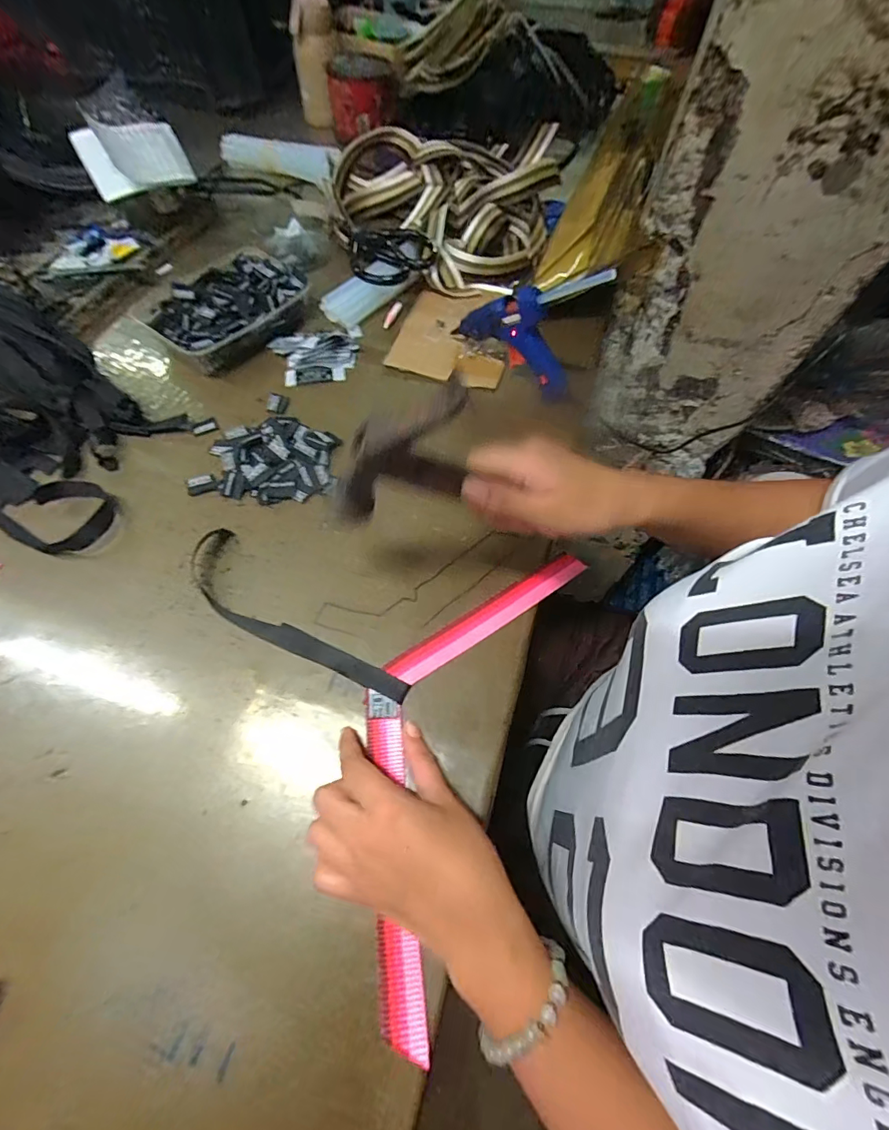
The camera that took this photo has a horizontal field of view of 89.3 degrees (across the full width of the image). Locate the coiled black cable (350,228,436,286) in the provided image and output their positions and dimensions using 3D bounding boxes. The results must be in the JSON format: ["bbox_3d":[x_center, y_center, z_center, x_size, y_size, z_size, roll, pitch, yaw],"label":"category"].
[{"bbox_3d":[-0.061,-0.367,0.535,0.096,0.021,0.097,-9,64,-8],"label":"coiled black cable"}]

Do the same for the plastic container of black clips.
[{"bbox_3d":[-0.239,-0.288,0.506,0.118,0.037,0.167,29,65,12],"label":"plastic container of black clips"}]

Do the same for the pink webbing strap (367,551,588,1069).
[{"bbox_3d":[0.003,0.111,0.322,0.115,0.023,0.337,20,63,7],"label":"pink webbing strap"}]

